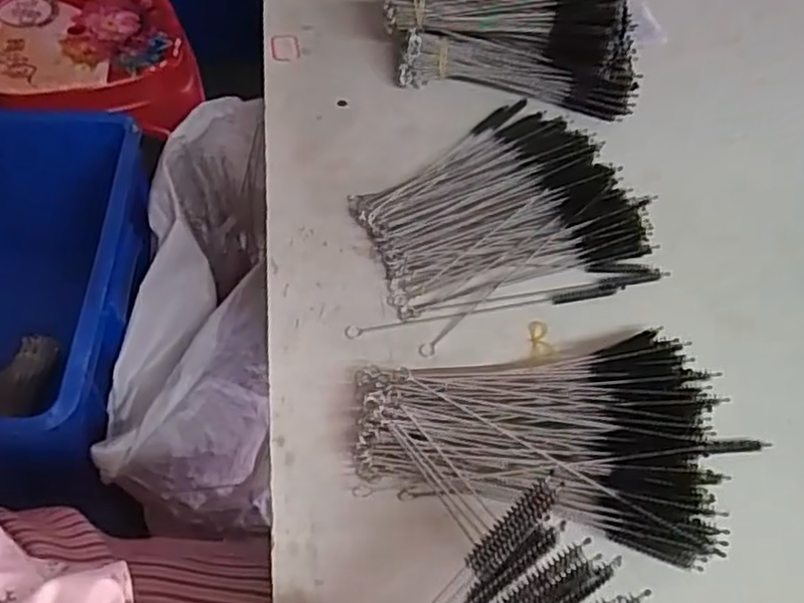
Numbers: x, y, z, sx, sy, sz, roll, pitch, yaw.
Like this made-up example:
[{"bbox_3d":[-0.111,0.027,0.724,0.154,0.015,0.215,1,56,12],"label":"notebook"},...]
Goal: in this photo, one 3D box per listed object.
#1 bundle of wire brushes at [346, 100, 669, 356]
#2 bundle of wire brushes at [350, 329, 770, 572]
[{"bbox_3d":[0.059,-0.069,0.535,0.215,0.030,0.185,-16,55,-15],"label":"bundle of wire brushes"},{"bbox_3d":[0.082,0.084,0.417,0.216,0.035,0.129,-1,53,-4],"label":"bundle of wire brushes"}]

